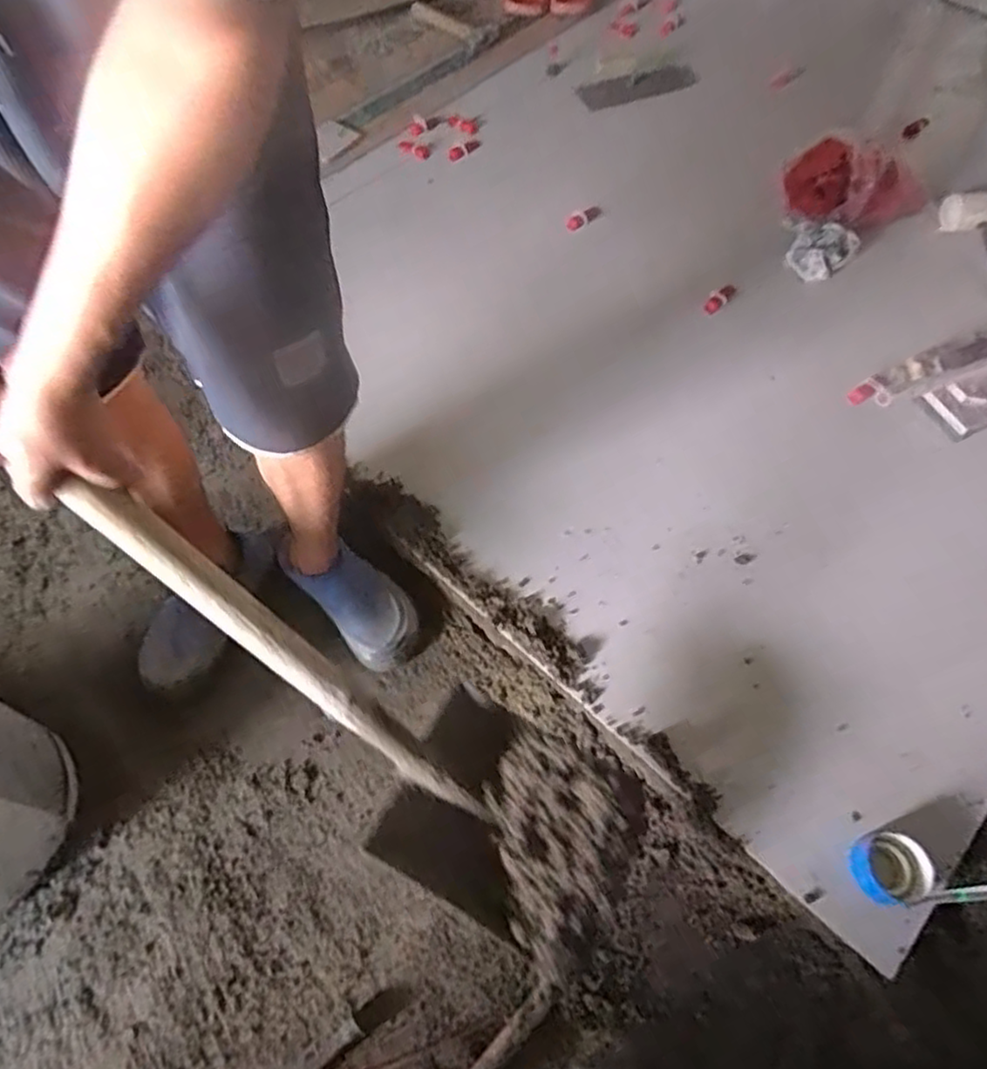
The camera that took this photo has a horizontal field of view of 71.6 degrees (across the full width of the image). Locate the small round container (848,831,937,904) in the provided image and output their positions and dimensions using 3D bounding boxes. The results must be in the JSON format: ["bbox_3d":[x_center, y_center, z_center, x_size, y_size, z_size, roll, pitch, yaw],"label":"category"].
[{"bbox_3d":[0.459,0.384,0.791,0.078,0.031,0.071,-17,62,-8],"label":"small round container"}]

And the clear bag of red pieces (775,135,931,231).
[{"bbox_3d":[0.672,-0.657,1.305,0.254,0.126,0.202,34,67,18],"label":"clear bag of red pieces"}]

